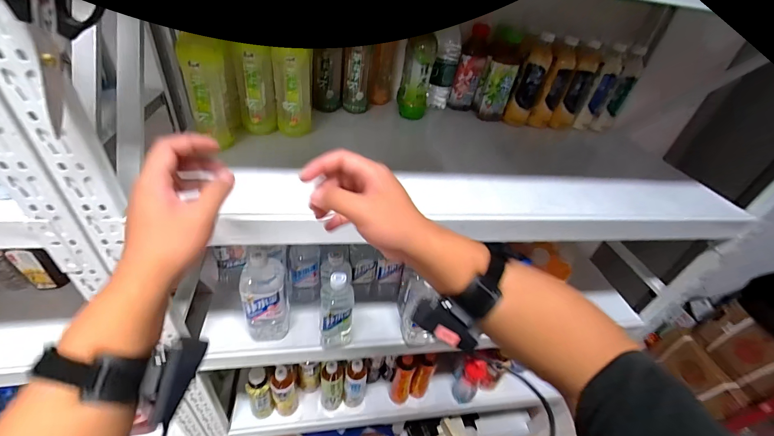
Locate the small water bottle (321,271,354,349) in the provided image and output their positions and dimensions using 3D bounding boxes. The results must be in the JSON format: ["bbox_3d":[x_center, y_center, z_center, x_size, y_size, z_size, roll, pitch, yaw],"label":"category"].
[{"bbox_3d":[-0.100,0.192,0.659,0.066,0.199,0.055,-1,40,-9],"label":"small water bottle"}]

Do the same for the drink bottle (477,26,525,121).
[{"bbox_3d":[0.282,-0.350,0.805,0.074,0.203,0.064,15,40,9],"label":"drink bottle"}]

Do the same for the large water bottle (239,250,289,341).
[{"bbox_3d":[-0.244,0.160,0.658,0.082,0.219,0.078,-6,41,-15],"label":"large water bottle"}]

